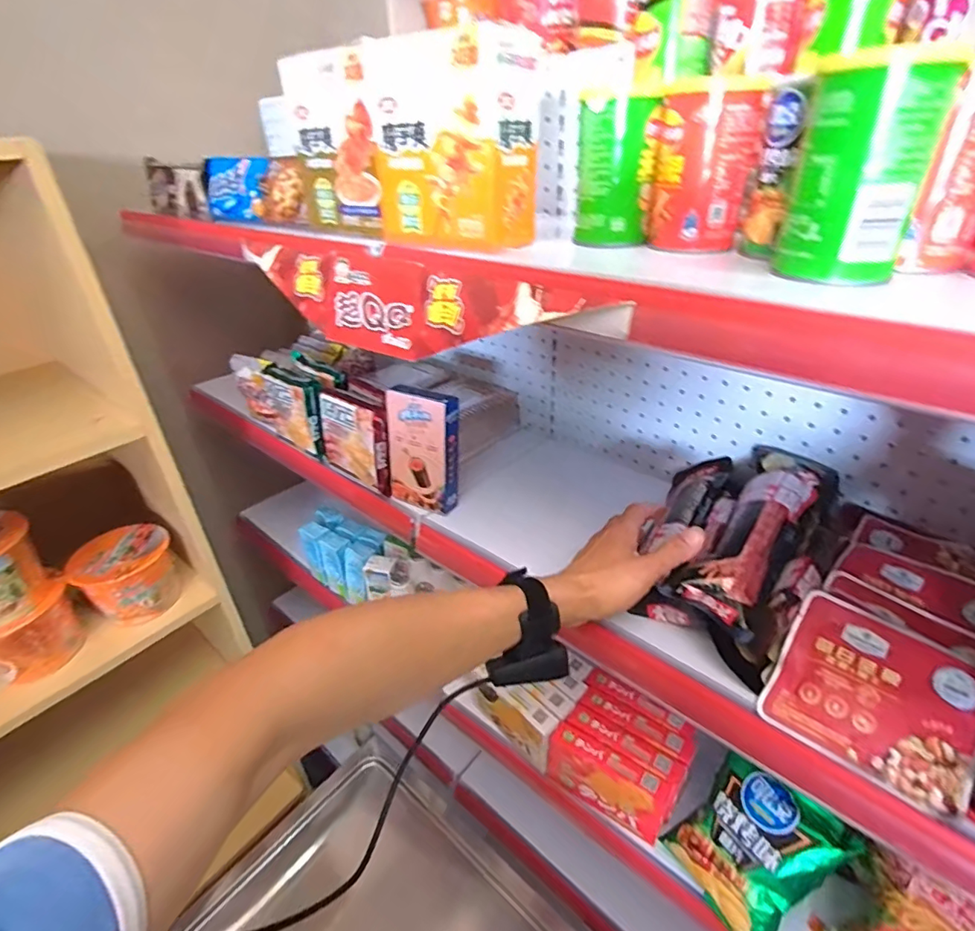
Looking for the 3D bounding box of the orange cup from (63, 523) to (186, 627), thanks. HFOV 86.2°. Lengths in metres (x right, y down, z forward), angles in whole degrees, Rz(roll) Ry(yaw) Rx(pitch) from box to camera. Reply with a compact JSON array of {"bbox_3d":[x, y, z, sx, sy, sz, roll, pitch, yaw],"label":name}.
[{"bbox_3d":[-0.553,0.171,0.810,0.110,0.114,0.126,27,42,37],"label":"orange cup"}]

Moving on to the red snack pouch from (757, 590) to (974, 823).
[{"bbox_3d":[0.304,0.179,0.408,0.134,0.017,0.118,25,74,35],"label":"red snack pouch"}]

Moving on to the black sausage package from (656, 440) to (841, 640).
[{"bbox_3d":[0.276,0.060,0.529,0.083,0.050,0.259,25,41,36],"label":"black sausage package"}]

